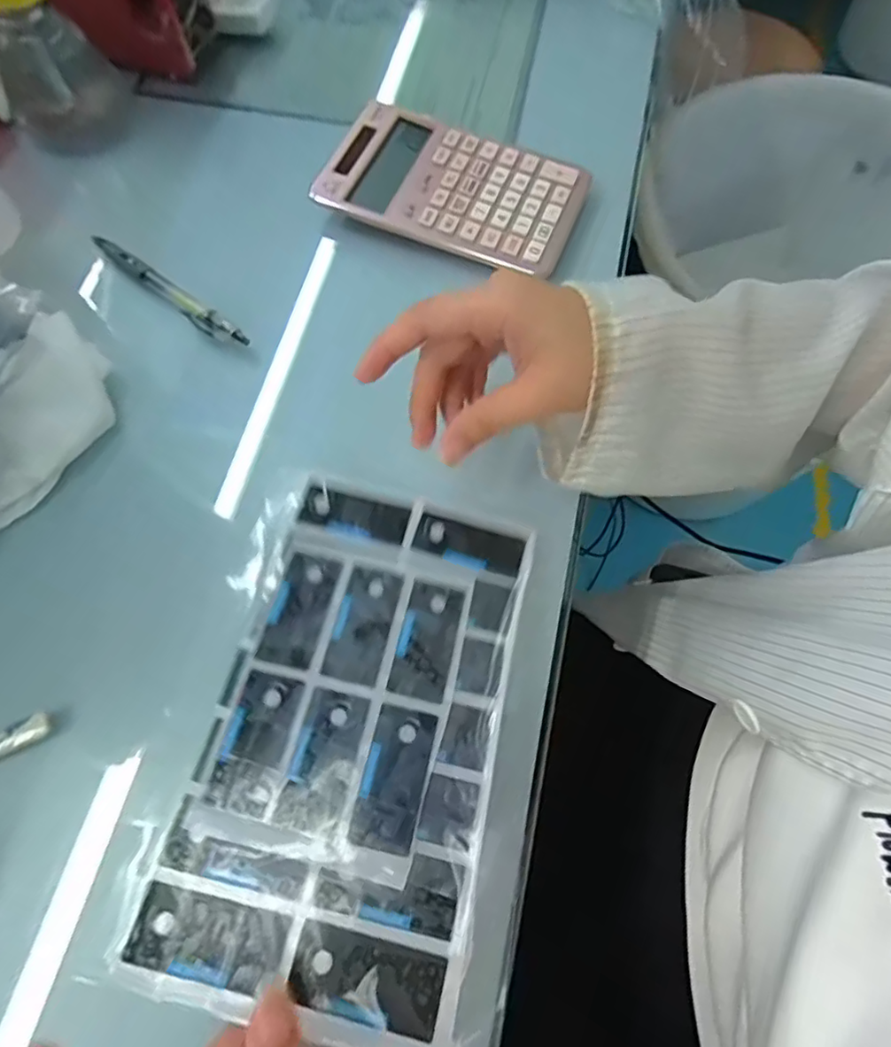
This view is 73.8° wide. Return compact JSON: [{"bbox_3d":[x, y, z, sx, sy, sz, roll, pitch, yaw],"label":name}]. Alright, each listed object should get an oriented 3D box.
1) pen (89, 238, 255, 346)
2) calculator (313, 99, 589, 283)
[{"bbox_3d":[-0.185,-0.153,0.392,0.137,0.011,0.014,35,72,12],"label":"pen"},{"bbox_3d":[0.004,-0.240,0.420,0.179,0.014,0.103,22,70,7],"label":"calculator"}]

